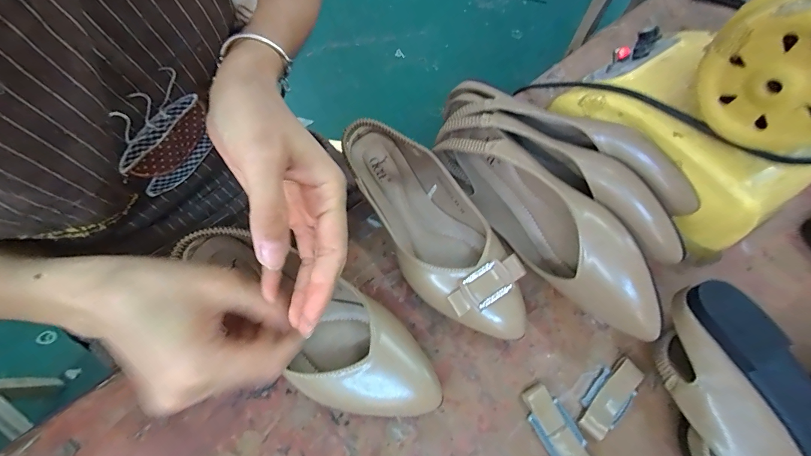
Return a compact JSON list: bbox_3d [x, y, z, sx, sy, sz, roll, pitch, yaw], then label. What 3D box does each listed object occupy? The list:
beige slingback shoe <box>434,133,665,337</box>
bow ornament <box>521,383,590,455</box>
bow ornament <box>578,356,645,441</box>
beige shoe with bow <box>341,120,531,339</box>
[{"bbox_3d":[0.114,-0.009,0.303,0.047,0.081,0.220,-33,69,-13],"label":"beige slingback shoe"},{"bbox_3d":[0.116,0.155,0.269,0.029,0.007,0.065,-27,68,-11],"label":"bow ornament"},{"bbox_3d":[0.162,0.134,0.277,0.065,0.006,0.029,-42,72,-16],"label":"bow ornament"},{"bbox_3d":[0.021,-0.008,0.314,0.077,0.065,0.228,-28,68,-11],"label":"beige shoe with bow"}]

